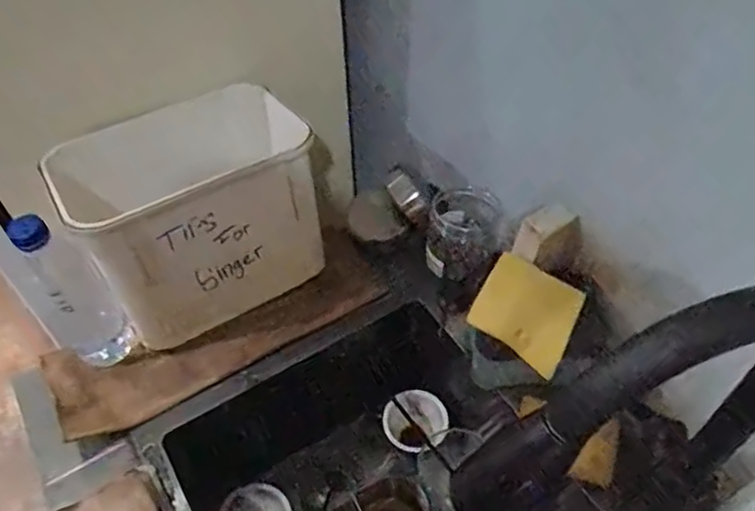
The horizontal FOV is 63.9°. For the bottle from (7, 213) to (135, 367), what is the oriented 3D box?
[{"bbox_3d":[-0.329,0.041,0.647,0.067,0.202,0.075,37,59,27],"label":"bottle"}]

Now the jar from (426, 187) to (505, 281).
[{"bbox_3d":[0.109,-0.024,0.775,0.089,0.095,0.090,0,50,0],"label":"jar"}]

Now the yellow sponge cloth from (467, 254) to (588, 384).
[{"bbox_3d":[0.153,0.056,0.624,0.096,0.022,0.103,25,54,19],"label":"yellow sponge cloth"}]

